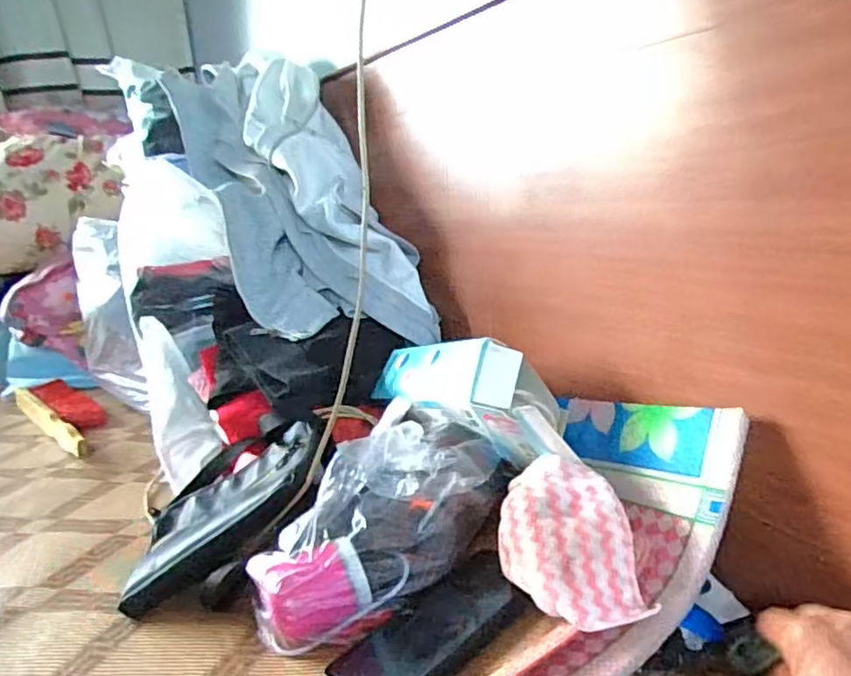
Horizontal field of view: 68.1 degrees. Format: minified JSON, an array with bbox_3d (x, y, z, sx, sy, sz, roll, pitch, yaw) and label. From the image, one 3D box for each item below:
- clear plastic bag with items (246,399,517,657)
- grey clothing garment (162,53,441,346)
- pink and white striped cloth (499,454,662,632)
[{"bbox_3d":[-0.037,0.133,0.518,0.119,0.119,0.243,10,36,43],"label":"clear plastic bag with items"},{"bbox_3d":[-0.184,-0.223,0.872,0.223,0.141,0.611,-12,58,-35],"label":"grey clothing garment"},{"bbox_3d":[0.102,0.148,0.460,0.087,0.045,0.138,-6,42,2],"label":"pink and white striped cloth"}]

